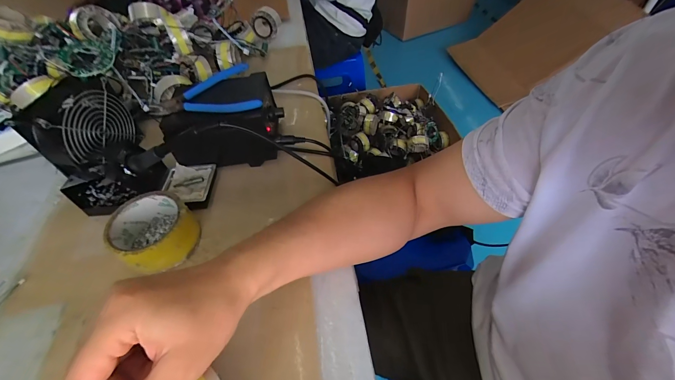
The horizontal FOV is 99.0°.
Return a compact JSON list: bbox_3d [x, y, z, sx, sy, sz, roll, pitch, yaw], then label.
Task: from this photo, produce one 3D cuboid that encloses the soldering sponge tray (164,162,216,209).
[{"bbox_3d":[-0.207,-0.004,0.401,0.067,0.017,0.071,-5,52,0],"label":"soldering sponge tray"}]

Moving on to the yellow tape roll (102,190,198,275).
[{"bbox_3d":[-0.215,0.048,0.342,0.083,0.044,0.079,-2,52,2],"label":"yellow tape roll"}]

